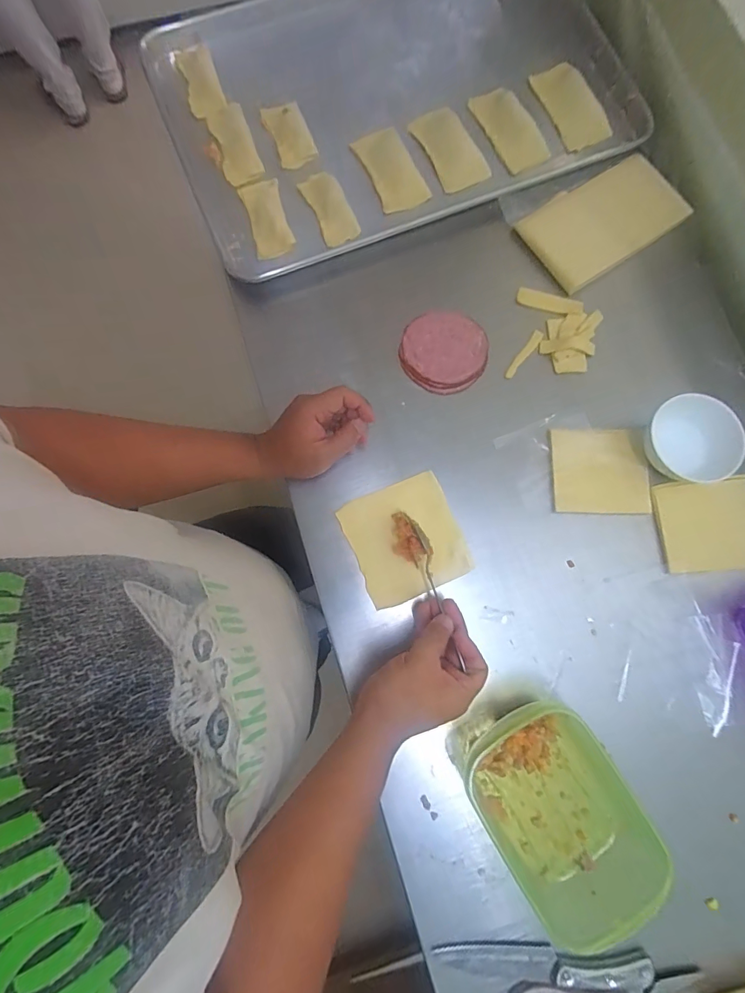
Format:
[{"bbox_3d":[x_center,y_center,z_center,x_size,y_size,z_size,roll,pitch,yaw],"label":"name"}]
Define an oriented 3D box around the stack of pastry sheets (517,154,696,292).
[{"bbox_3d":[0.298,-0.358,0.556,0.191,0.020,0.117,-32,81,-5],"label":"stack of pastry sheets"}]

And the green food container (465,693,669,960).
[{"bbox_3d":[0.177,0.301,0.419,0.124,0.061,0.188,-33,81,-5],"label":"green food container"}]

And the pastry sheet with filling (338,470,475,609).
[{"bbox_3d":[0.037,0.048,0.481,0.119,0.030,0.124,-23,80,-3],"label":"pastry sheet with filling"}]

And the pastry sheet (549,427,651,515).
[{"bbox_3d":[0.264,-0.029,0.500,0.110,0.009,0.098,-2,80,0],"label":"pastry sheet"}]

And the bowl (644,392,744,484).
[{"bbox_3d":[0.355,-0.061,0.481,0.083,0.054,0.097,-20,80,-3],"label":"bowl"}]

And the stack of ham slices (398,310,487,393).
[{"bbox_3d":[0.087,-0.179,0.530,0.105,0.011,0.104,27,81,5],"label":"stack of ham slices"}]

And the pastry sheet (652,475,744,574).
[{"bbox_3d":[0.385,0.033,0.491,0.113,0.007,0.101,-5,80,0],"label":"pastry sheet"}]

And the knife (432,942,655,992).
[{"bbox_3d":[0.168,0.455,0.416,0.204,0.009,0.030,6,80,2],"label":"knife"}]

